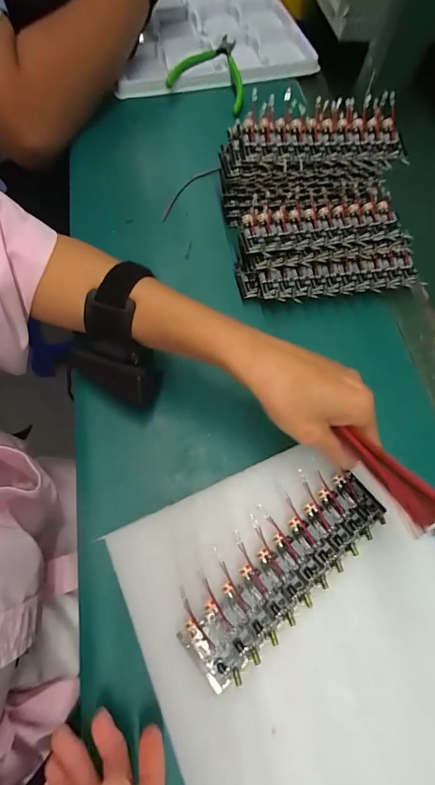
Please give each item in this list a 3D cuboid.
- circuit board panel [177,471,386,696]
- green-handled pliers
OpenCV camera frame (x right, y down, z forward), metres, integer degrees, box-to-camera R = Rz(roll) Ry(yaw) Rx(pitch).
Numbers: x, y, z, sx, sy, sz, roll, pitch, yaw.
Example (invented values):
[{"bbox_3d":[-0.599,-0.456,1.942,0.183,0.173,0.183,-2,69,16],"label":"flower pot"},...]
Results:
[{"bbox_3d":[0.050,0.122,0.244,0.162,0.006,0.047,-38,73,-16],"label":"circuit board panel"},{"bbox_3d":[0.011,-0.422,0.471,0.107,0.028,0.118,34,68,12],"label":"green-handled pliers"}]

